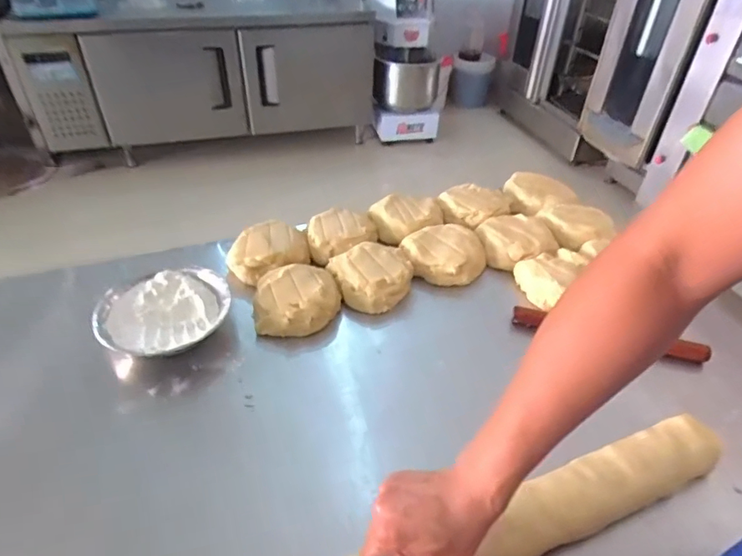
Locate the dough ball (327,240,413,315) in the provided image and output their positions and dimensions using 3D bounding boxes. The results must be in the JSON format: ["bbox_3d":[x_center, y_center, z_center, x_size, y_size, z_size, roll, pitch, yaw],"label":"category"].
[{"bbox_3d":[0.005,-0.009,0.835,0.133,0.051,0.134,1,39,-1],"label":"dough ball"}]

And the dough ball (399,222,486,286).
[{"bbox_3d":[0.127,-0.051,0.874,0.133,0.056,0.130,1,39,-1],"label":"dough ball"}]

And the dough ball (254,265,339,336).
[{"bbox_3d":[-0.121,0.030,0.791,0.138,0.047,0.131,-4,39,-7],"label":"dough ball"}]

